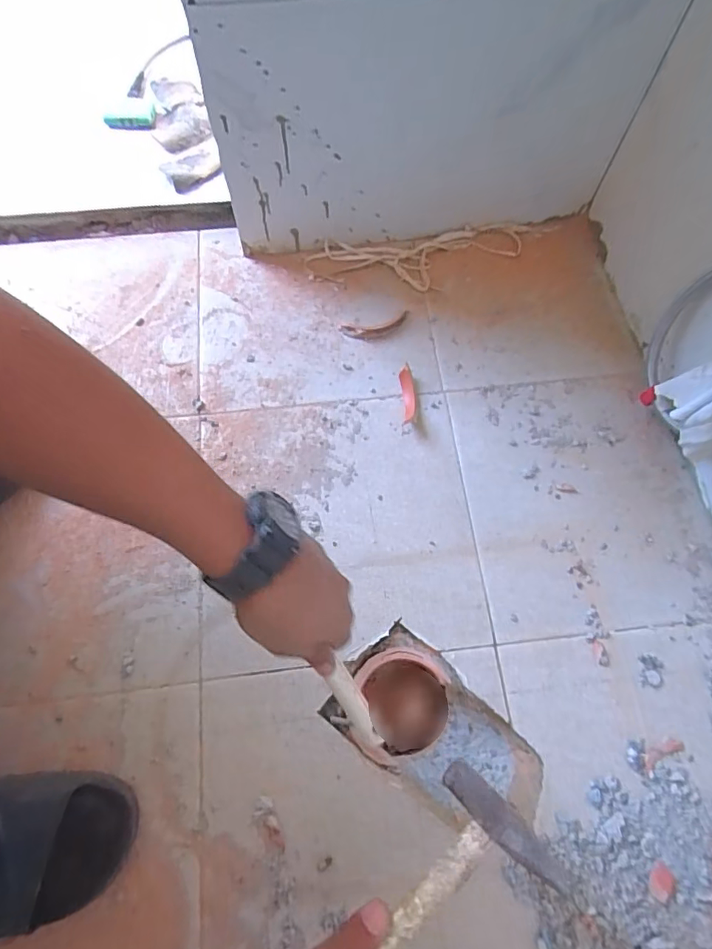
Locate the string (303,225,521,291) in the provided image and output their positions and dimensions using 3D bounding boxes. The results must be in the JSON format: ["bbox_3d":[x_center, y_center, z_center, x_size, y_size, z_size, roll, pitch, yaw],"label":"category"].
[{"bbox_3d":[0.084,-0.288,0.680,0.296,0.011,0.087,-9,69,-4],"label":"string"}]

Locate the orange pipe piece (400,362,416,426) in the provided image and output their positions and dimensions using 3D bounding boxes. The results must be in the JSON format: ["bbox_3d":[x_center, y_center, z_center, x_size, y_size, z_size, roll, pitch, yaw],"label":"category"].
[{"bbox_3d":[0.064,-0.095,0.601,0.019,0.025,0.079,-2,68,-1],"label":"orange pipe piece"}]

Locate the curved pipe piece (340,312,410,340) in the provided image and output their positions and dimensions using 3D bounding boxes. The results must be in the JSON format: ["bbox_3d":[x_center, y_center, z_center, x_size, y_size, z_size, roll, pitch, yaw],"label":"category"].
[{"bbox_3d":[0.027,-0.188,0.644,0.090,0.005,0.031,-13,69,-5],"label":"curved pipe piece"}]

